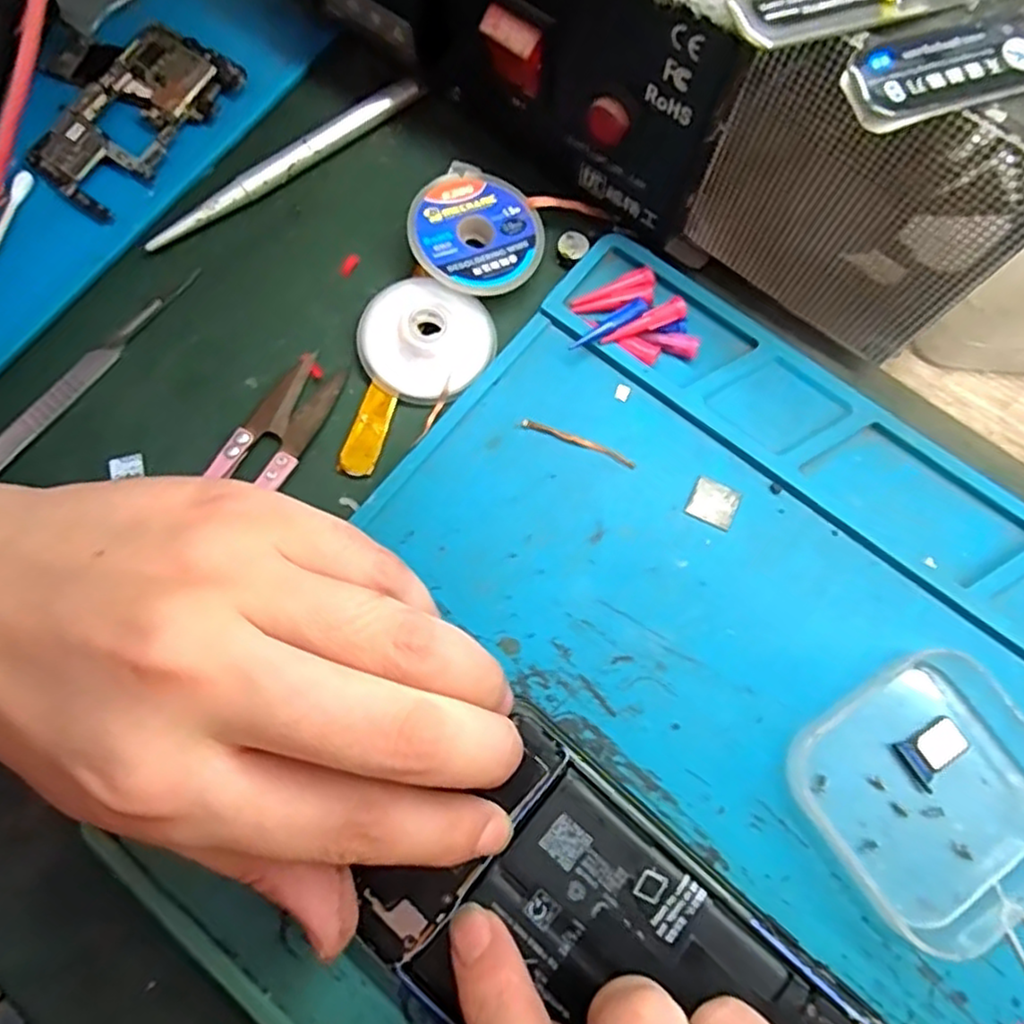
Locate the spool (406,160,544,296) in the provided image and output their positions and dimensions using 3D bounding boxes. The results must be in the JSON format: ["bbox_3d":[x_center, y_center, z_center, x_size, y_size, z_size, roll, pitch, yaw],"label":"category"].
[{"bbox_3d":[-0.012,-0.094,0.228,0.043,0.012,0.043,0,75,0],"label":"spool"}]

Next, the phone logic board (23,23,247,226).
[{"bbox_3d":[-0.136,-0.143,0.242,0.040,0.005,0.075,36,82,5],"label":"phone logic board"}]

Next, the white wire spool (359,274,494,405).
[{"bbox_3d":[-0.029,-0.057,0.222,0.041,0.009,0.039,0,75,0],"label":"white wire spool"}]

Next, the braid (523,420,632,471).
[{"bbox_3d":[0.022,-0.023,0.215,0.038,0.004,0.004,21,76,6],"label":"braid"}]

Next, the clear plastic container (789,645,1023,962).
[{"bbox_3d":[0.117,0.078,0.182,0.060,0.013,0.067,-32,77,-8],"label":"clear plastic container"}]

